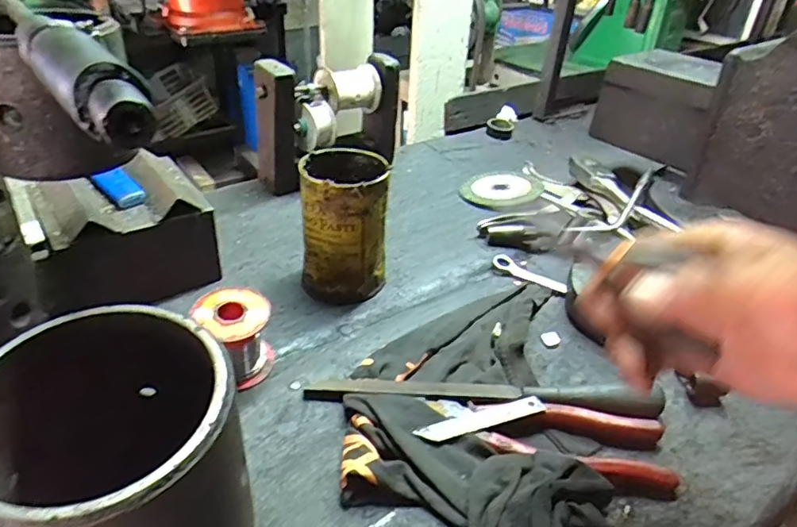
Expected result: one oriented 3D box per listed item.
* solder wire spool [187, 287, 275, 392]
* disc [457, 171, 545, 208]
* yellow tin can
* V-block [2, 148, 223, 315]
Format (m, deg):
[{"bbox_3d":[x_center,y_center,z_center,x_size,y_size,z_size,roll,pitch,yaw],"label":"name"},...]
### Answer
[{"bbox_3d":[-0.115,0.052,0.402,0.047,0.055,0.048,2,34,-1],"label":"solder wire spool"},{"bbox_3d":[0.123,-0.092,0.677,0.081,0.012,0.102,30,40,31],"label":"disc"},{"bbox_3d":[-0.047,-0.034,0.482,0.070,0.115,0.073,0,34,-5],"label":"yellow tin can"},{"bbox_3d":[-0.228,-0.029,0.467,0.124,0.080,0.126,-22,41,-32],"label":"V-block"}]

